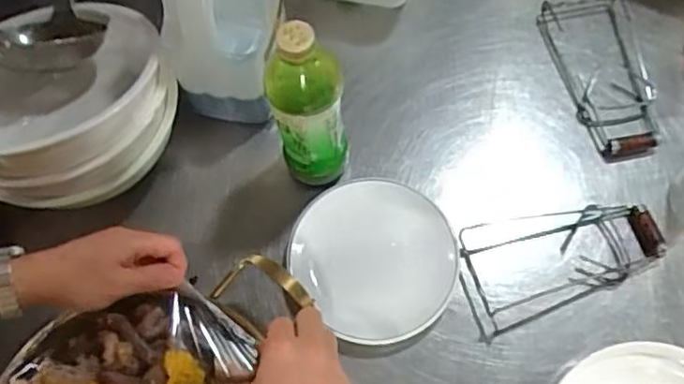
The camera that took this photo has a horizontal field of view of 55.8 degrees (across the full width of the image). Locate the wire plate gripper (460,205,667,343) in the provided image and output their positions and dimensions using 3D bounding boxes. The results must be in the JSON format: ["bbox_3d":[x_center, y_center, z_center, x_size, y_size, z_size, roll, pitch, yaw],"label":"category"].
[{"bbox_3d":[0.207,0.058,0.620,0.199,0.024,0.098,-22,69,-6],"label":"wire plate gripper"}]

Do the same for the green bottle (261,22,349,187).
[{"bbox_3d":[-0.031,-0.069,0.582,0.066,0.211,0.054,-8,68,0],"label":"green bottle"}]

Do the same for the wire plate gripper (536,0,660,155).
[{"bbox_3d":[0.291,-0.132,0.708,0.095,0.023,0.196,-12,68,-2],"label":"wire plate gripper"}]

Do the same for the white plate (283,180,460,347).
[{"bbox_3d":[0.034,0.063,0.625,0.151,0.022,0.156,-1,68,3],"label":"white plate"}]

